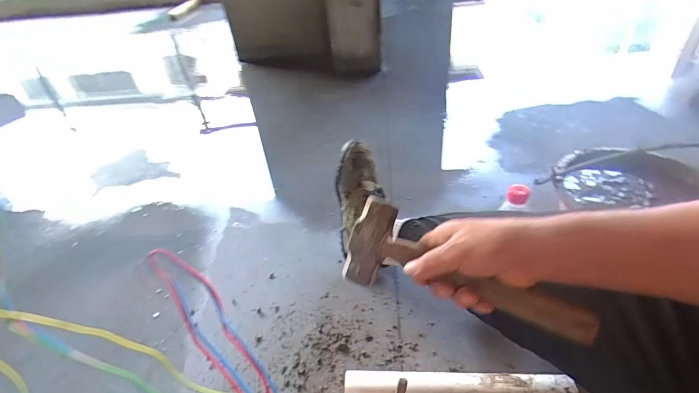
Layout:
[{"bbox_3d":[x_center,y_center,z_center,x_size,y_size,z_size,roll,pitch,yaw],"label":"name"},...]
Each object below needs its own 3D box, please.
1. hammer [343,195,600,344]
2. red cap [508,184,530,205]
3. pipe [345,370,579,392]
[{"bbox_3d":[0.124,0.069,0.409,0.246,0.042,0.099,10,83,22],"label":"hammer"},{"bbox_3d":[0.271,-0.003,0.606,0.031,0.028,0.020,6,40,15],"label":"red cap"},{"bbox_3d":[0.161,0.294,0.566,0.333,0.056,0.054,-3,39,6],"label":"pipe"}]

